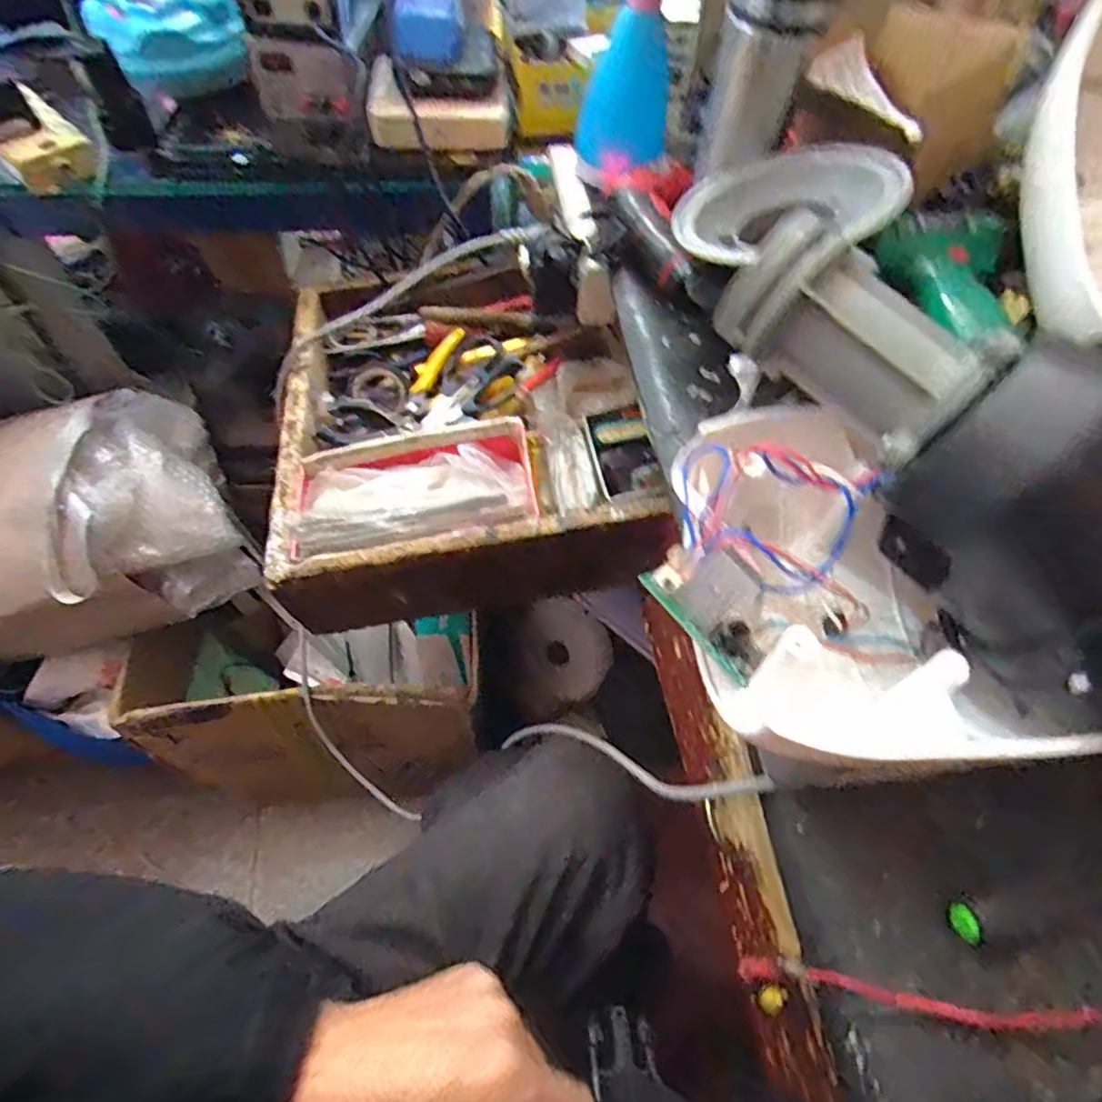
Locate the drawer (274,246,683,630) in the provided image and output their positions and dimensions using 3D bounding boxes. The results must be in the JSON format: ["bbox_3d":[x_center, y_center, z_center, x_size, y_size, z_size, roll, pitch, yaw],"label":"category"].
[{"bbox_3d":[-0.093,-0.137,0.646,0.334,0.106,0.372,-6,58,-7],"label":"drawer"}]

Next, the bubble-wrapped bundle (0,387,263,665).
[{"bbox_3d":[-0.588,-0.029,0.772,0.360,0.196,0.245,-21,61,-16],"label":"bubble-wrapped bundle"}]

